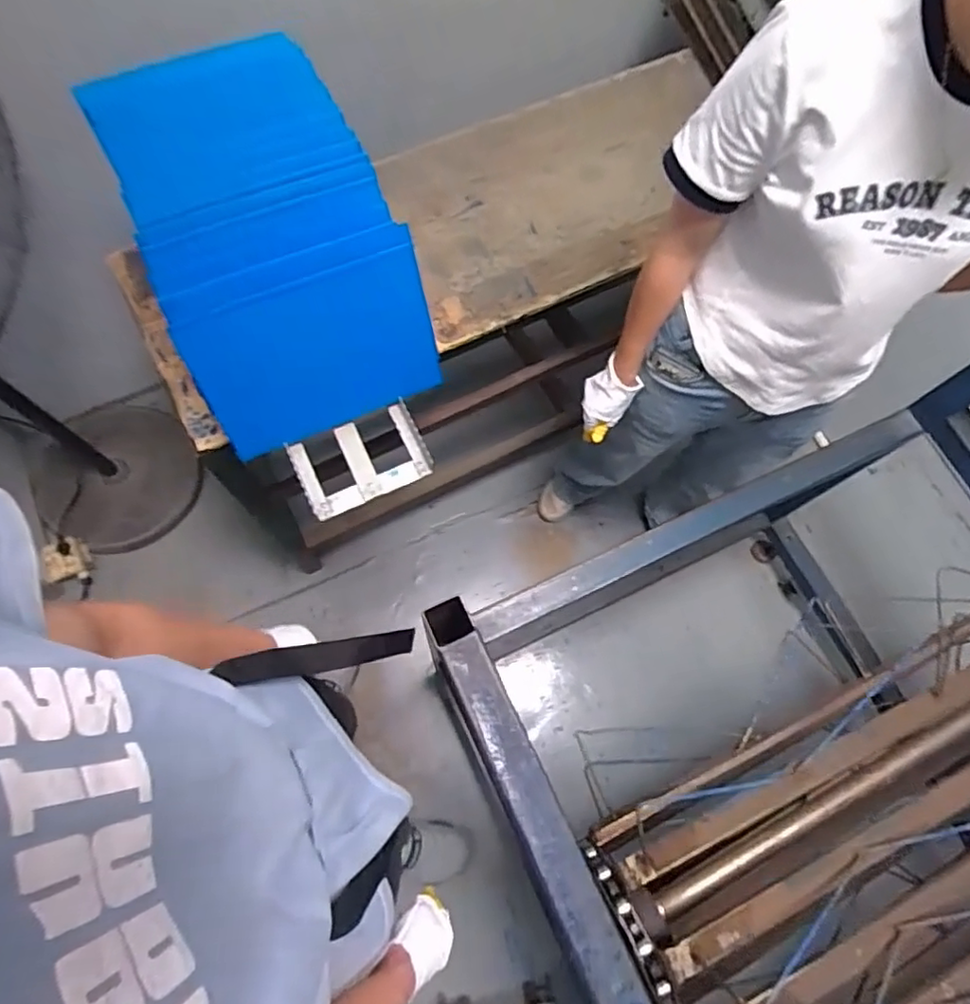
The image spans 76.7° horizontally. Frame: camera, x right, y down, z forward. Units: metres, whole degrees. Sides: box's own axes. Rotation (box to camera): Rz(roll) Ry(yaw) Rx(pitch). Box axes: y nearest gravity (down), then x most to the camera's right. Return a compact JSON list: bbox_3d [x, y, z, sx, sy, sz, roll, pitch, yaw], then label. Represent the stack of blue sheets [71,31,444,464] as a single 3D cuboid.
[{"bbox_3d":[-0.287,-0.345,0.824,0.303,0.214,0.451,-23,72,-10],"label":"stack of blue sheets"}]

